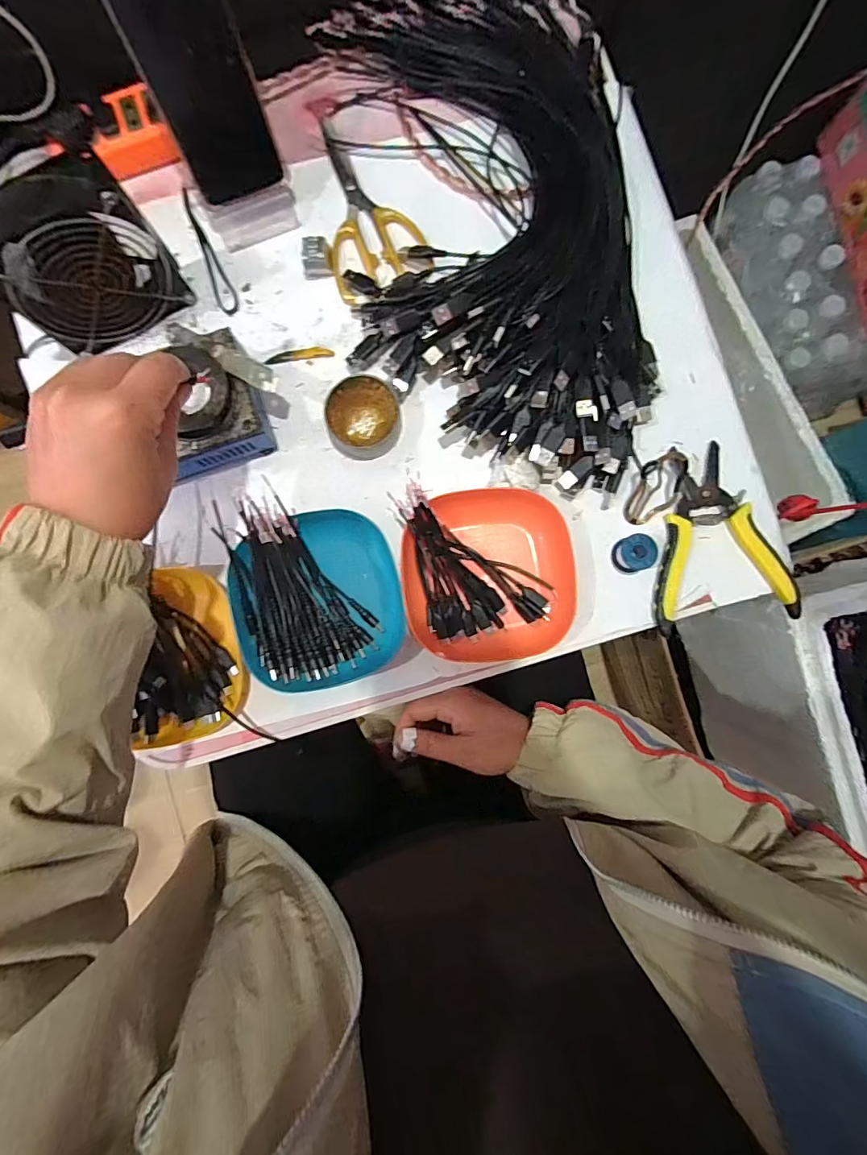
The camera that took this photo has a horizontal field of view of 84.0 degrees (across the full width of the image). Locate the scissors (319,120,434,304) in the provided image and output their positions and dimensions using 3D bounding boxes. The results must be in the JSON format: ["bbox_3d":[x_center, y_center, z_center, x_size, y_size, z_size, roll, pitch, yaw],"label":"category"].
[{"bbox_3d":[-0.070,-0.342,0.440,0.087,0.008,0.168,-23,86,2],"label":"scissors"}]

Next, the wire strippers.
[{"bbox_3d":[0.237,-0.035,0.410,0.116,0.013,0.149,-10,87,3],"label":"wire strippers"}]

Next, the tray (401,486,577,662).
[{"bbox_3d":[0.045,-0.003,0.405,0.137,0.027,0.144,-4,87,3],"label":"tray"}]

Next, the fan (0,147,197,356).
[{"bbox_3d":[-0.277,-0.252,0.386,0.119,0.120,0.058,-29,86,2],"label":"fan"}]

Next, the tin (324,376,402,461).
[{"bbox_3d":[-0.061,-0.137,0.420,0.061,0.024,0.065,0,88,3],"label":"tin"}]

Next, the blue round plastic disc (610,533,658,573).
[{"bbox_3d":[0.170,-0.021,0.405,0.029,0.021,0.030,0,88,3],"label":"blue round plastic disc"}]

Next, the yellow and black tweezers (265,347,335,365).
[{"bbox_3d":[-0.121,-0.202,0.436,0.060,0.004,0.012,-10,87,3],"label":"yellow and black tweezers"}]

